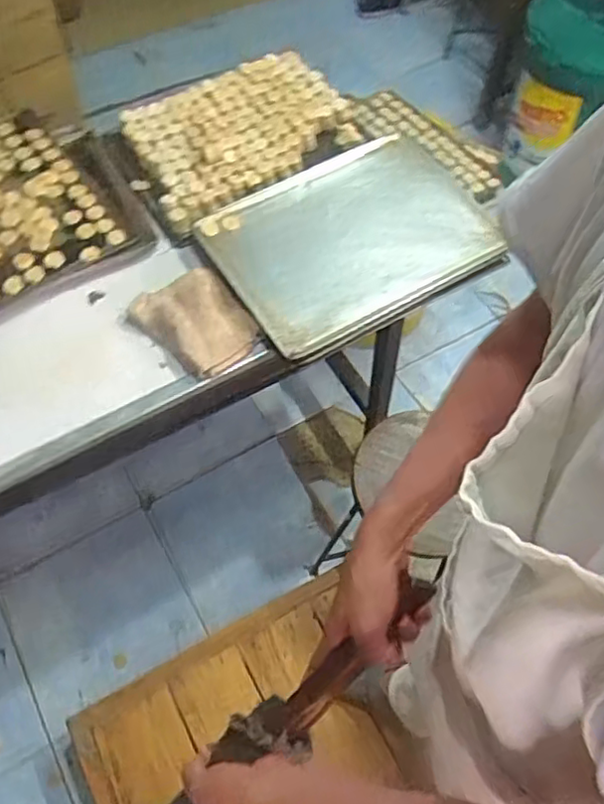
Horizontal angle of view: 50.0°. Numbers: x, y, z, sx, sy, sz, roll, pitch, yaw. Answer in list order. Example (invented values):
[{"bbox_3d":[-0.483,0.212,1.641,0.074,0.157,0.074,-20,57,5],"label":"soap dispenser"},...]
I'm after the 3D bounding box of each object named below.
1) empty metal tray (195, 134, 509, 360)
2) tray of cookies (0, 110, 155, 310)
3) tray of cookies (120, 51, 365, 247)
[{"bbox_3d":[0.097,-0.304,1.128,0.479,0.027,0.353,-27,64,-16],"label":"empty metal tray"},{"bbox_3d":[-0.519,-0.356,1.164,0.366,0.046,0.420,-31,65,-17],"label":"tray of cookies"},{"bbox_3d":[-0.124,-0.519,1.256,0.451,0.033,0.325,-31,65,-17],"label":"tray of cookies"}]

